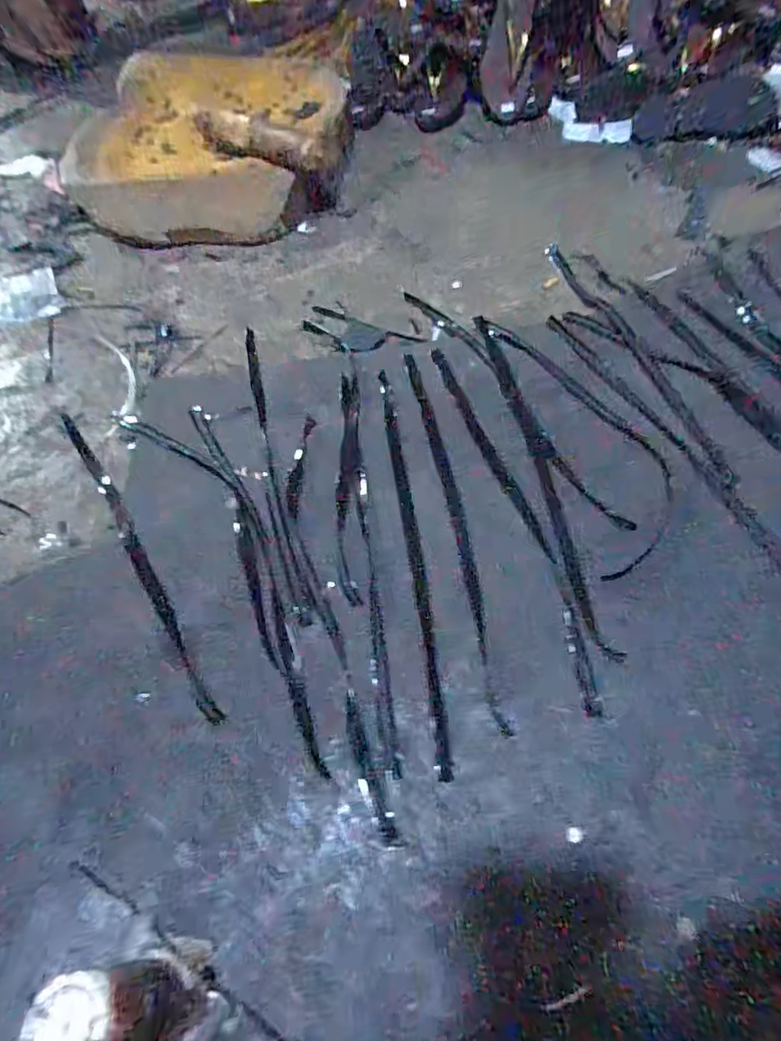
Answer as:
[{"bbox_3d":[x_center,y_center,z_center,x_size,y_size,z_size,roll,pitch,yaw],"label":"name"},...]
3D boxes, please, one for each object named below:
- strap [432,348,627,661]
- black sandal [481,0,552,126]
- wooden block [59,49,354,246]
[{"bbox_3d":[0.139,-0.046,0.640,0.022,0.015,0.452,-18,59,-10],"label":"strap"},{"bbox_3d":[0.236,-0.889,1.025,0.126,0.245,0.045,-4,31,-2],"label":"black sandal"},{"bbox_3d":[-0.331,-0.707,1.030,0.492,0.122,0.431,1,58,2],"label":"wooden block"}]

